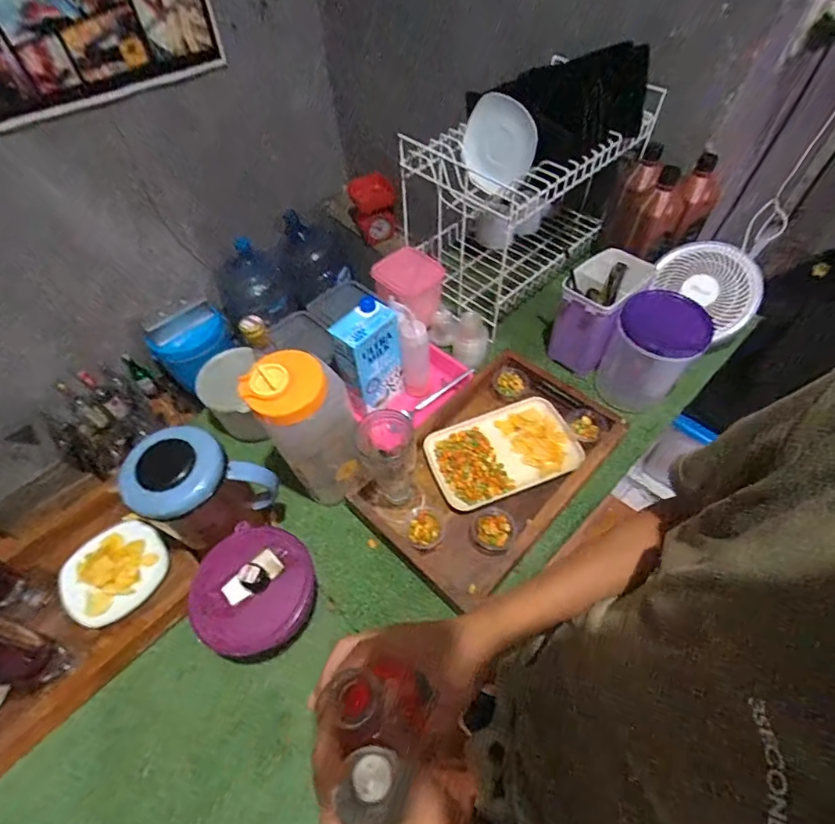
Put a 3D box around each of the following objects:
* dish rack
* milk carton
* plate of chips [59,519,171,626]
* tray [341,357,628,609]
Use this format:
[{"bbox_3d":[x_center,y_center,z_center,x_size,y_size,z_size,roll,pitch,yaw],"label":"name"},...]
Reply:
[{"bbox_3d":[0.214,-0.432,0.923,0.429,0.267,0.246,-39,62,-23],"label":"dish rack"},{"bbox_3d":[-0.075,-0.093,0.751,0.097,0.170,0.061,-38,62,-23],"label":"milk carton"},{"bbox_3d":[-0.447,0.232,0.669,0.135,0.024,0.137,33,62,22],"label":"plate of chips"},{"bbox_3d":[0.116,0.080,0.720,0.238,0.069,0.392,38,64,25],"label":"tray"}]

